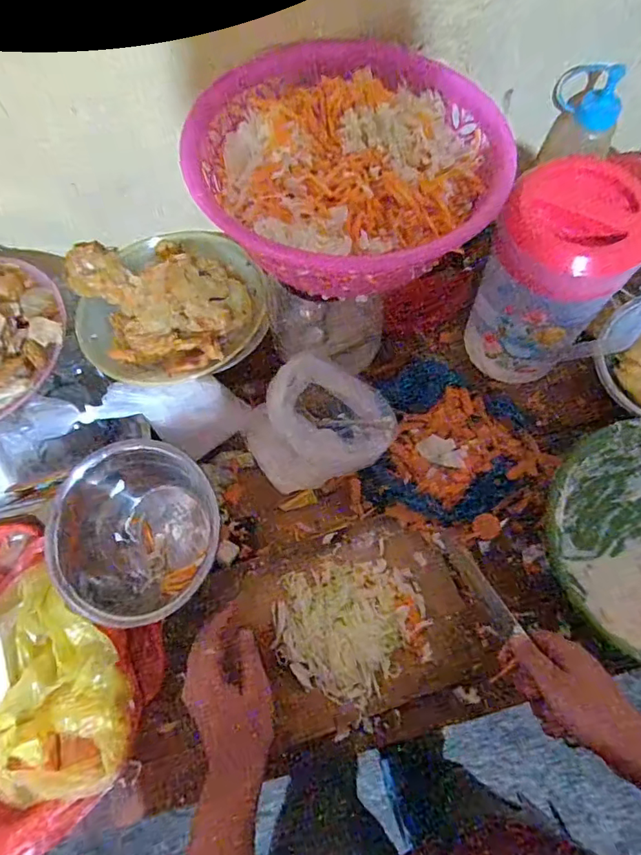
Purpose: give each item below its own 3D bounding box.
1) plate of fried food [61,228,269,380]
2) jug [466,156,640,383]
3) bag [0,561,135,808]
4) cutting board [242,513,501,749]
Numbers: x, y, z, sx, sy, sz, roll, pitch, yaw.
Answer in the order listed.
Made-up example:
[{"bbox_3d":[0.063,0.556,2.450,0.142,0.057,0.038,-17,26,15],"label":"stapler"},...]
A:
[{"bbox_3d":[-0.175,-0.148,0.582,0.218,0.066,0.203,-1,68,2],"label":"plate of fried food"},{"bbox_3d":[0.253,-0.147,0.516,0.161,0.196,0.106,-6,68,-1],"label":"jug"},{"bbox_3d":[-0.263,0.242,0.491,0.138,0.058,0.200,-12,68,-3],"label":"bag"},{"bbox_3d":[0.044,0.191,0.518,0.225,0.020,0.177,-18,68,-6],"label":"cutting board"}]

